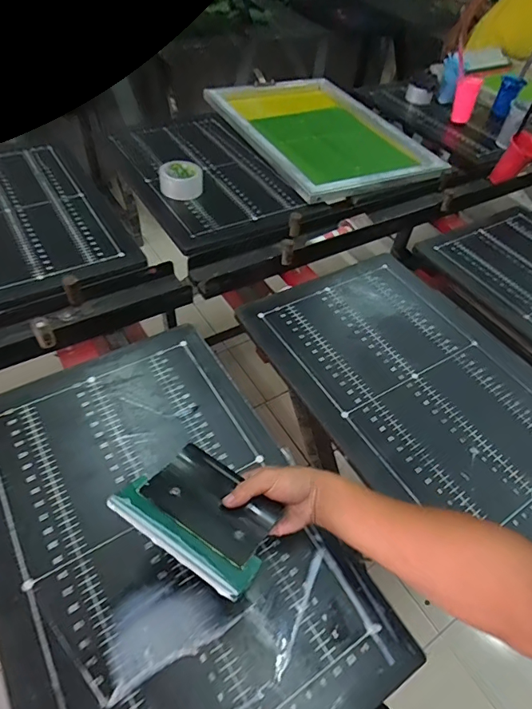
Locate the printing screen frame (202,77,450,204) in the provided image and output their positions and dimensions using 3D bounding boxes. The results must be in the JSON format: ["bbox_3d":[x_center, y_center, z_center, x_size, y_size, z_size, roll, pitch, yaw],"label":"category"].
[{"bbox_3d":[0.160,-0.690,1.361,0.504,0.040,0.732,-16,54,-19],"label":"printing screen frame"}]

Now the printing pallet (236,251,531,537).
[{"bbox_3d":[0.271,0.041,0.780,0.411,0.028,0.592,-28,58,-26],"label":"printing pallet"}]

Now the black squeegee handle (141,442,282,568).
[{"bbox_3d":[-0.060,0.167,0.508,0.138,0.011,0.103,31,29,16],"label":"black squeegee handle"}]

